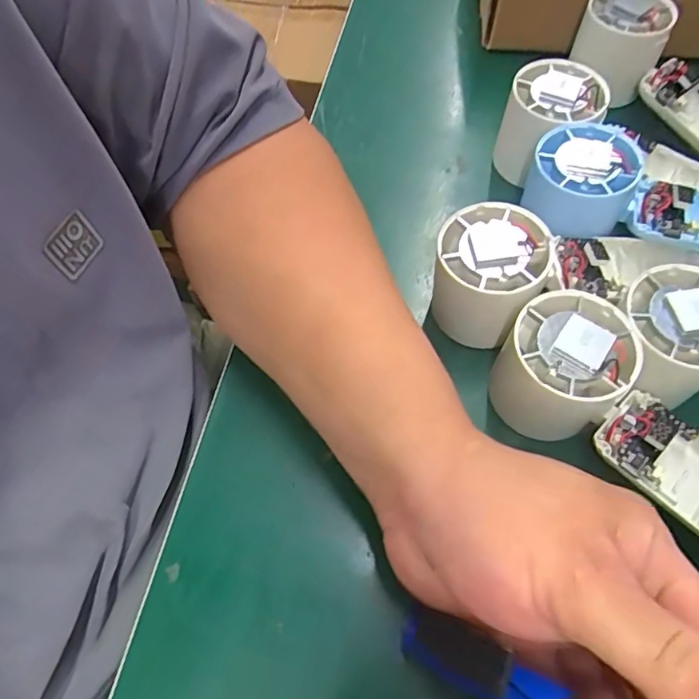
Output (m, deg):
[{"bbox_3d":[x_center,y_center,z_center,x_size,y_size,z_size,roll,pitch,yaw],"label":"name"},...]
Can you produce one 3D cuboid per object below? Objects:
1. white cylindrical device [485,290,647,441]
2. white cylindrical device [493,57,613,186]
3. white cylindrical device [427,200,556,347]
[{"bbox_3d":[0.099,0.009,0.255,0.052,0.059,0.046,35,67,17],"label":"white cylindrical device"},{"bbox_3d":[0.118,-0.133,0.327,0.056,0.058,0.054,-4,62,-2],"label":"white cylindrical device"},{"bbox_3d":[0.067,-0.036,0.275,0.050,0.055,0.050,0,61,0],"label":"white cylindrical device"}]

